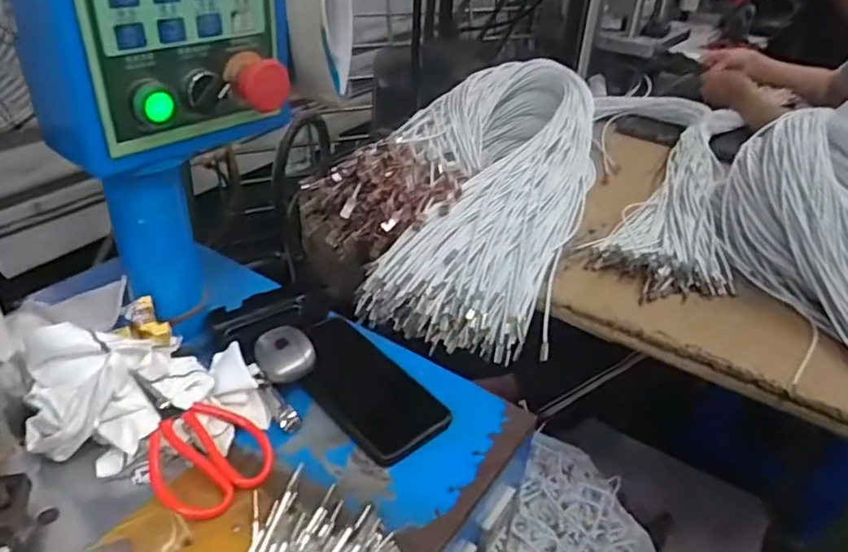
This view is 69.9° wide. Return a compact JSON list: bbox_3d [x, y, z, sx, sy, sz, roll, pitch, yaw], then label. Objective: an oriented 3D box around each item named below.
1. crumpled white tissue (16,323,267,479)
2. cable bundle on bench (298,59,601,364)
[{"bbox_3d":[-0.211,0.086,0.468,0.165,0.068,0.094,-7,35,-17],"label":"crumpled white tissue"},{"bbox_3d":[0.045,-0.134,0.851,0.351,0.194,0.481,15,35,15],"label":"cable bundle on bench"}]

